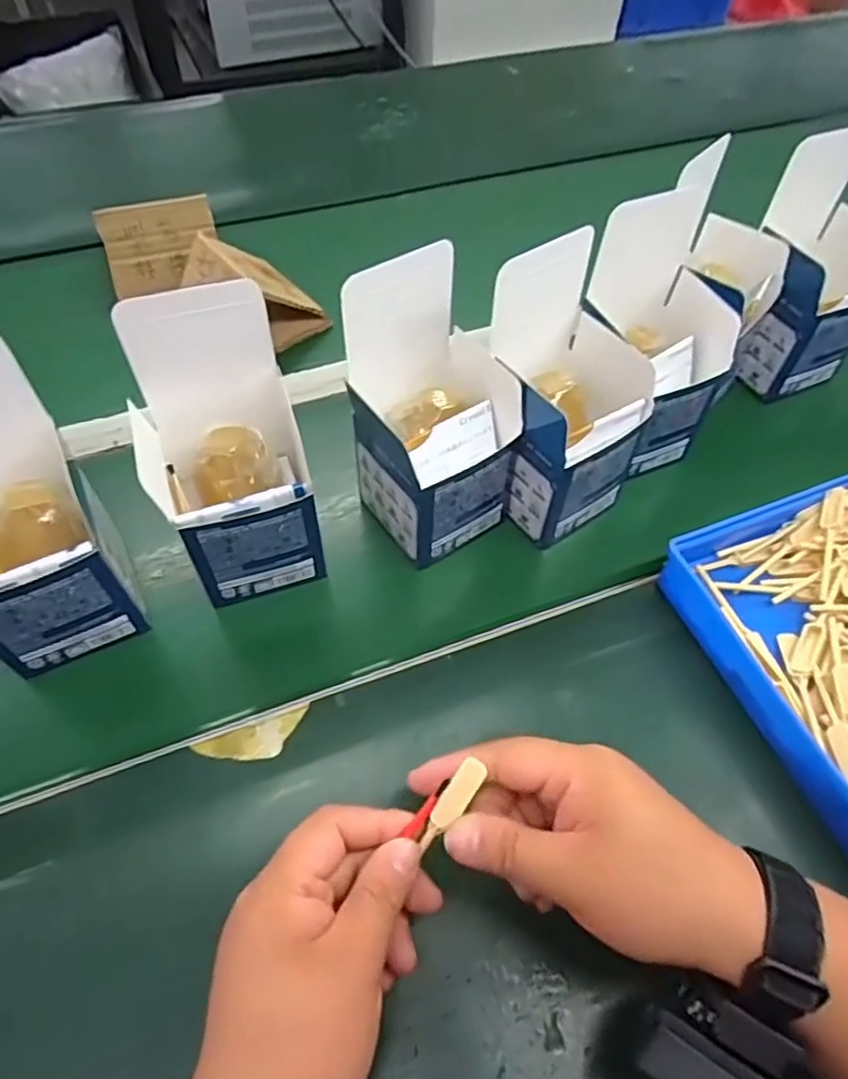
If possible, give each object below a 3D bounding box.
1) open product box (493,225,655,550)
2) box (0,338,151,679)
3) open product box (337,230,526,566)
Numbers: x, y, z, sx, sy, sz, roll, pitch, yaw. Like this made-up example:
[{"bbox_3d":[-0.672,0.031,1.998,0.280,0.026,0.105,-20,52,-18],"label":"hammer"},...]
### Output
[{"bbox_3d":[0.093,-0.089,0.438,0.091,0.159,0.094,-27,60,-19],"label":"open product box"},{"bbox_3d":[-0.232,-0.010,0.366,0.093,0.168,0.094,-24,59,-17],"label":"box"},{"bbox_3d":[0.006,-0.078,0.419,0.094,0.165,0.089,-30,61,-20],"label":"open product box"}]

